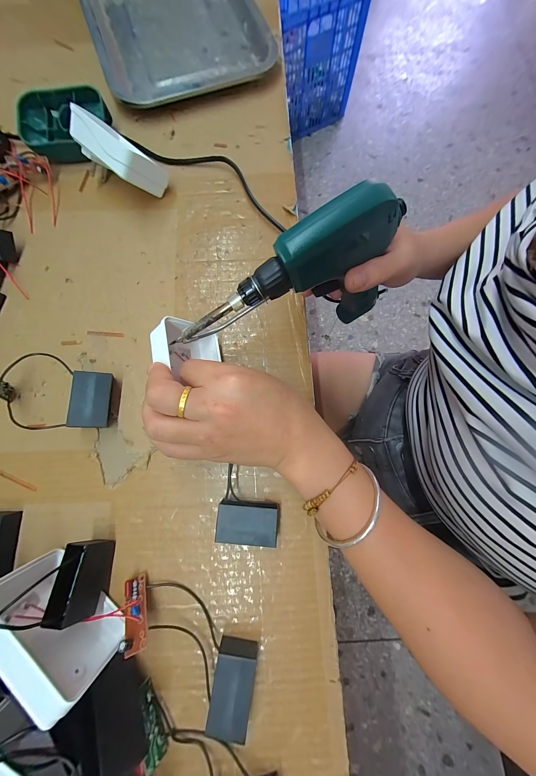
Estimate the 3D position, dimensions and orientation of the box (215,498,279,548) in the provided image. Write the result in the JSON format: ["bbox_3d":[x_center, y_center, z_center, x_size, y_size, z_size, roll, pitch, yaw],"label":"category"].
[{"bbox_3d":[-0.016,0.106,0.200,0.046,0.020,0.031,5,78,1],"label":"box"}]

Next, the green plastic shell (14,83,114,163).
[{"bbox_3d":[-0.225,-0.290,0.276,0.094,0.031,0.061,-6,78,-1],"label":"green plastic shell"}]

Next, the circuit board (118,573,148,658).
[{"bbox_3d":[-0.098,0.164,0.182,0.015,0.011,0.043,-18,52,-3],"label":"circuit board"}]

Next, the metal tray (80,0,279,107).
[{"bbox_3d":[-0.129,-0.490,0.325,0.205,0.017,0.317,-21,79,-4],"label":"metal tray"}]

